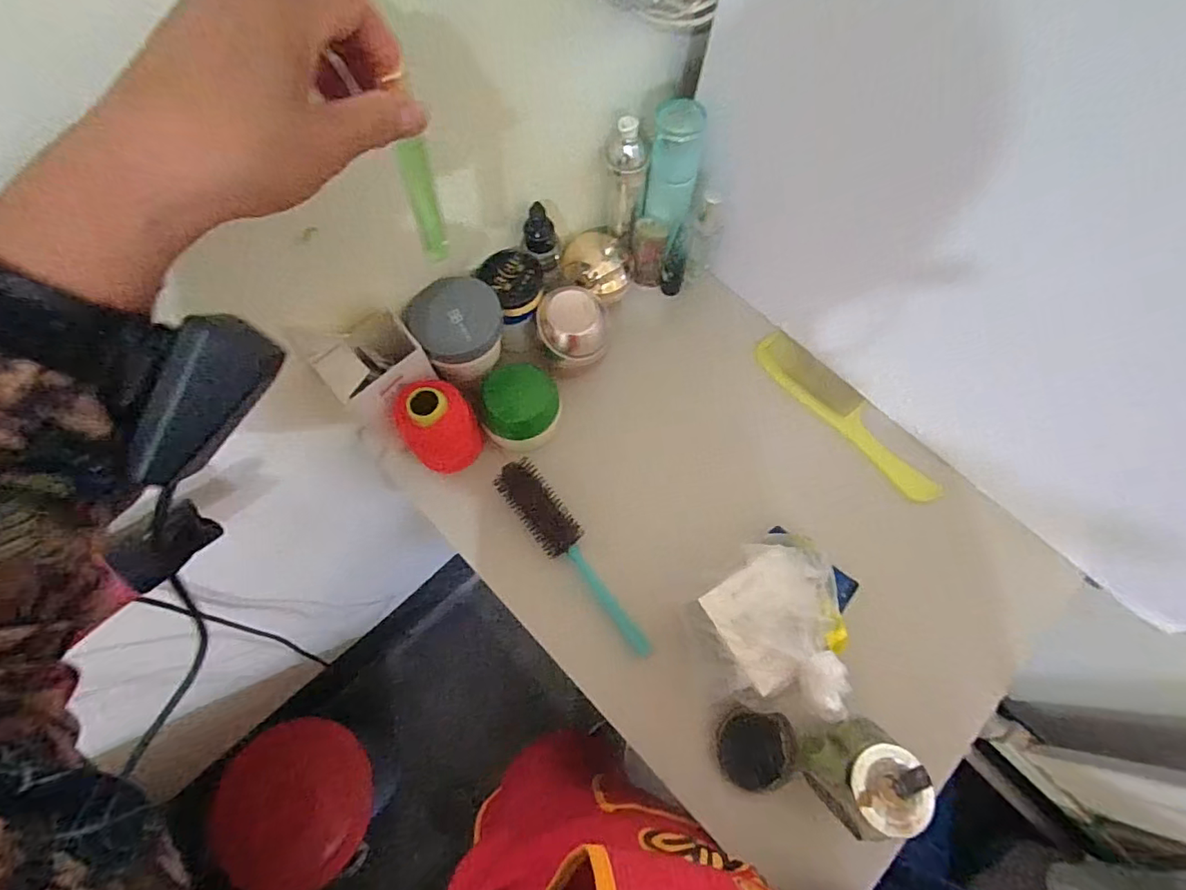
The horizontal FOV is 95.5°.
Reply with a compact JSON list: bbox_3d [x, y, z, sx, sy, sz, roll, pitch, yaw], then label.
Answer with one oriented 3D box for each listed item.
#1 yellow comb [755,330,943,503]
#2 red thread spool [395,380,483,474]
[{"bbox_3d":[0.250,-0.033,0.529,0.049,0.004,0.213,-38,75,-14],"label":"yellow comb"},{"bbox_3d":[-0.129,-0.015,0.455,0.056,0.074,0.054,0,70,-1],"label":"red thread spool"}]

